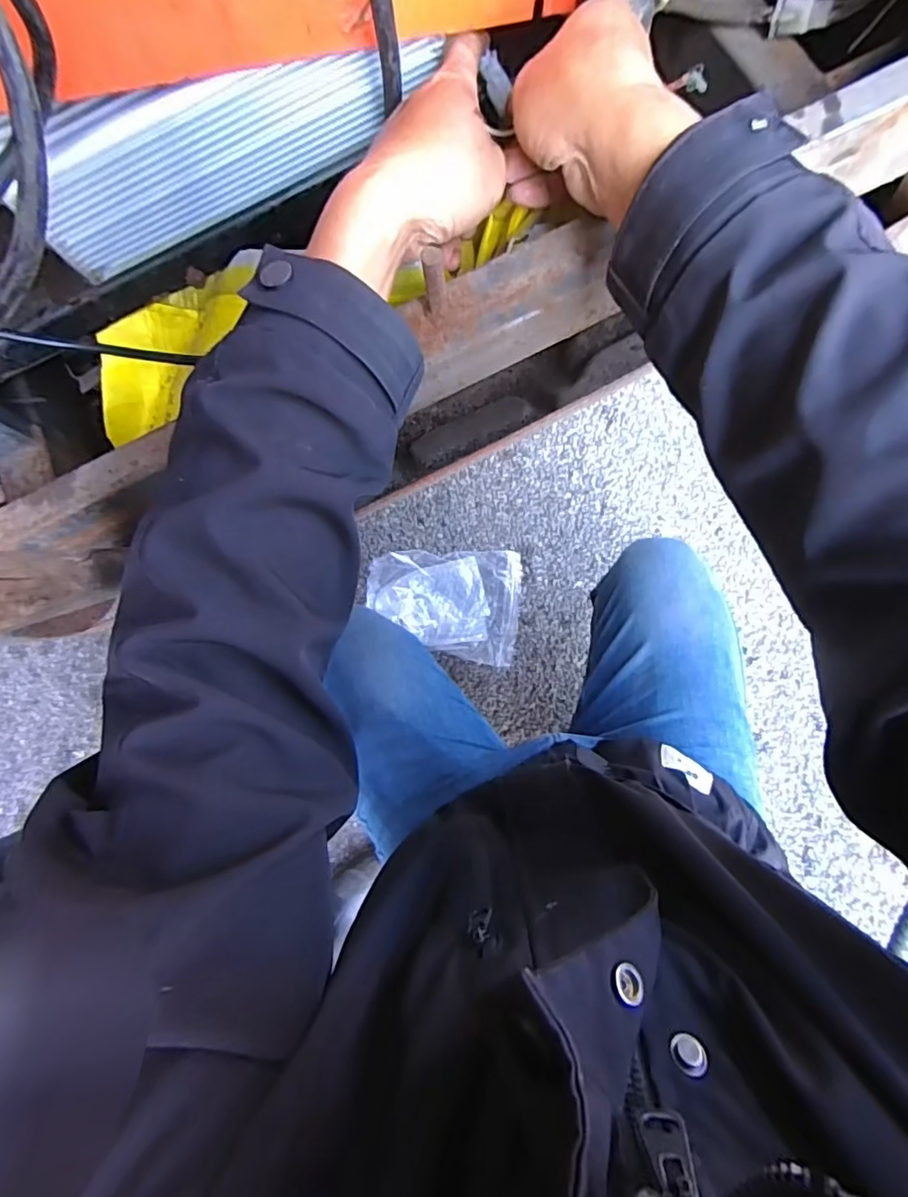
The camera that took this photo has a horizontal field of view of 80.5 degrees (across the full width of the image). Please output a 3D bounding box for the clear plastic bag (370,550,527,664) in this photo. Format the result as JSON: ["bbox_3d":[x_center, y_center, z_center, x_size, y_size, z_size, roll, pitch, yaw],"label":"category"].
[{"bbox_3d":[-0.019,0.002,0.891,0.249,0.026,0.180,6,83,9],"label":"clear plastic bag"}]

